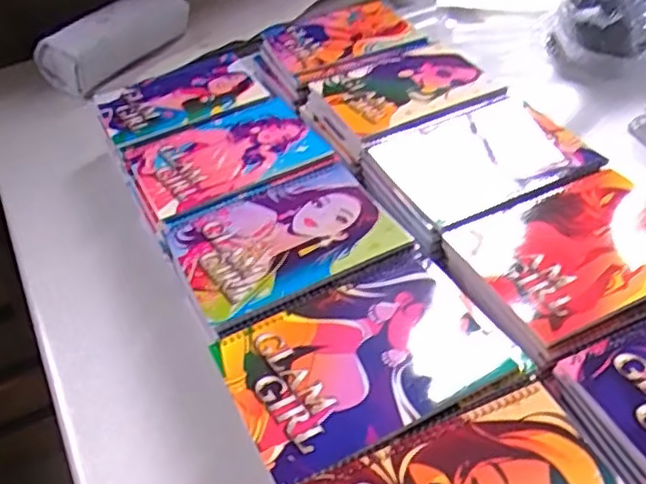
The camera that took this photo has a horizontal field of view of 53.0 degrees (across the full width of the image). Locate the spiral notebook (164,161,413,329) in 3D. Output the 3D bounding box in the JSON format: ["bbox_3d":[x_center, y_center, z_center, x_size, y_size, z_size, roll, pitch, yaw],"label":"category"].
[{"bbox_3d":[-0.038,-0.007,0.627,0.199,0.010,0.153,-22,44,-16],"label":"spiral notebook"}]

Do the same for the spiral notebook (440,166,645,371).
[{"bbox_3d":[0.233,0.007,0.573,0.208,0.011,0.160,-21,43,-15],"label":"spiral notebook"}]

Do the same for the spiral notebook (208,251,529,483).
[{"bbox_3d":[0.034,0.094,0.517,0.210,0.019,0.153,-22,43,-15],"label":"spiral notebook"}]

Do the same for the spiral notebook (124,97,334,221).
[{"bbox_3d":[-0.110,-0.103,0.740,0.202,0.010,0.154,-22,43,-15],"label":"spiral notebook"}]

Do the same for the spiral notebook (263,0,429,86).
[{"bbox_3d":[0.031,-0.294,0.930,0.207,0.014,0.180,-20,46,-13],"label":"spiral notebook"}]

